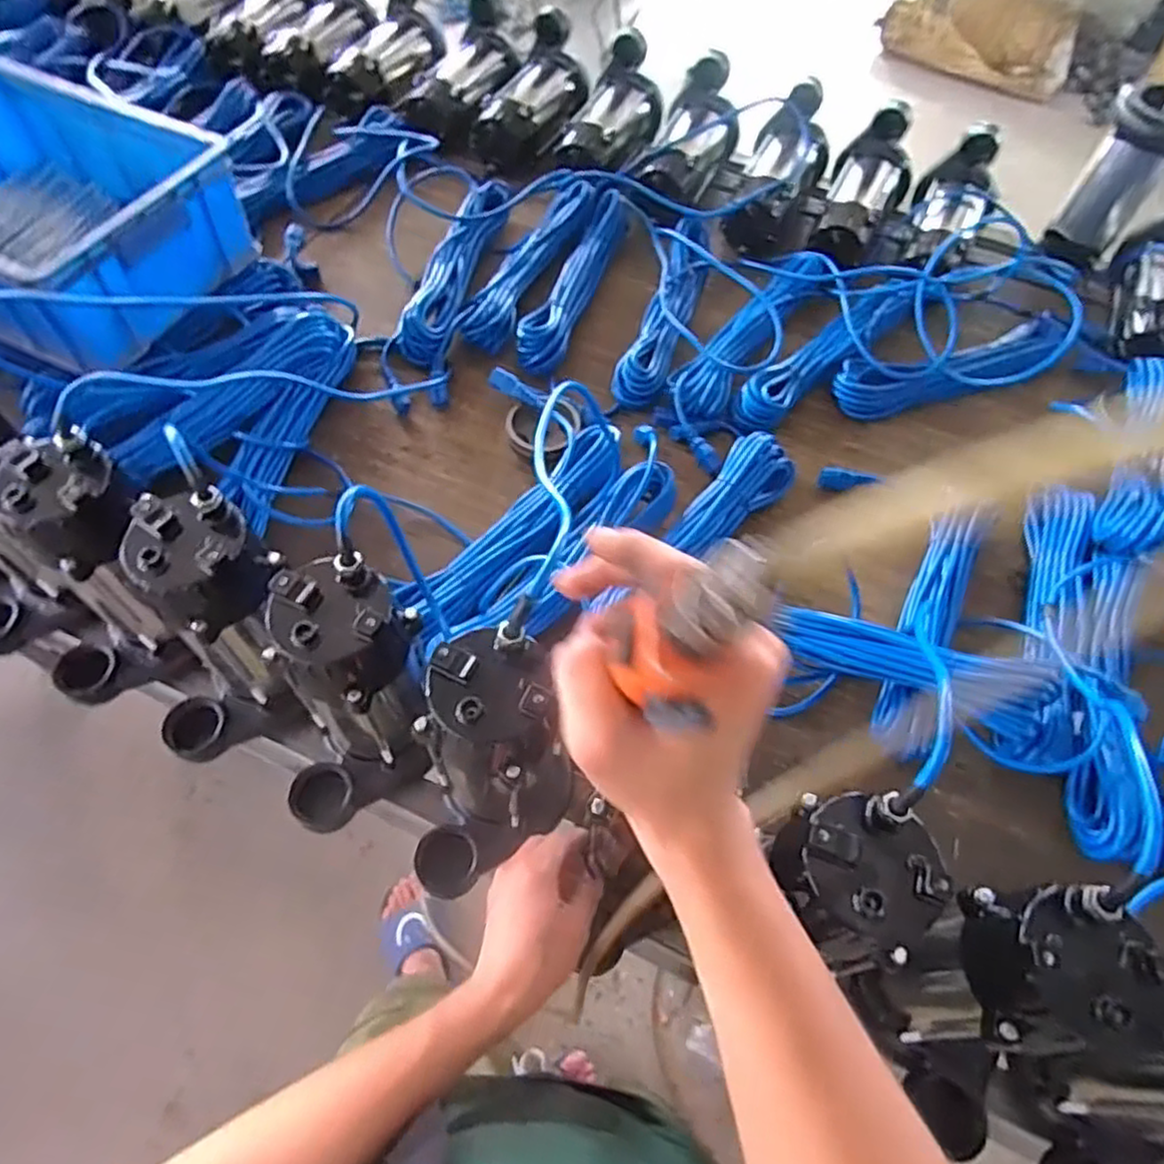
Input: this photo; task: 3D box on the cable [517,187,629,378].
[{"bbox_3d":[-0.012,-0.429,1.001,0.066,0.046,0.351,17,61,7],"label":"cable"}]

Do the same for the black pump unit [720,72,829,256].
[{"bbox_3d":[0.300,-0.630,1.088,0.117,0.106,0.268,21,74,10],"label":"black pump unit"}]

